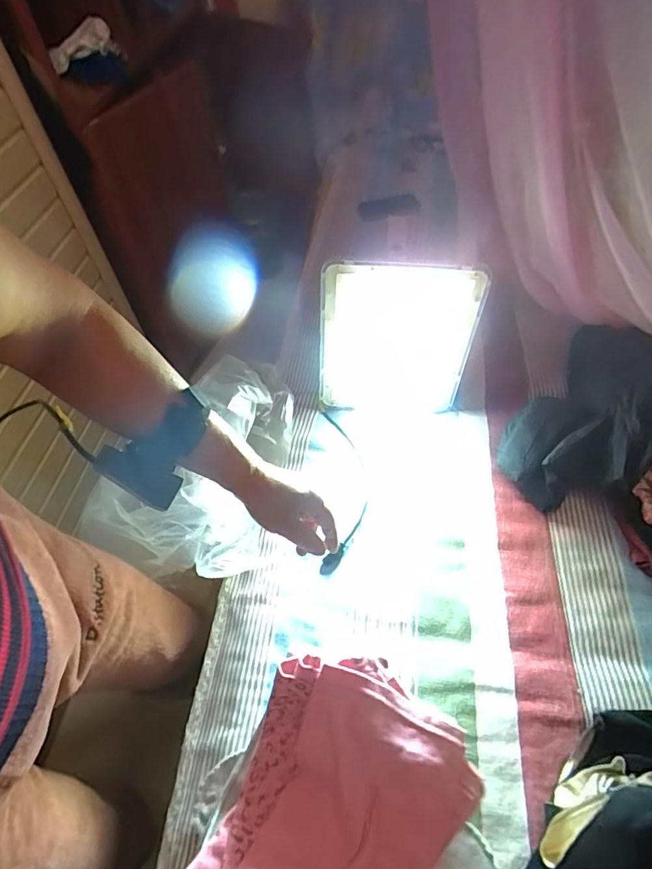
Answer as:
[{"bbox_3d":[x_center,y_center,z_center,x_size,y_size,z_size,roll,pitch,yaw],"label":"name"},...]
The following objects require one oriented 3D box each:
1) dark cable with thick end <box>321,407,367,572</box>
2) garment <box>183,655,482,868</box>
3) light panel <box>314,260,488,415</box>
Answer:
[{"bbox_3d":[0.026,0.073,0.748,0.068,0.029,0.298,-3,53,4],"label":"dark cable with thick end"},{"bbox_3d":[-0.001,0.340,0.404,0.190,0.096,0.270,22,58,20],"label":"garment"},{"bbox_3d":[0.104,-0.137,0.729,0.230,0.274,0.025,2,54,8],"label":"light panel"}]

